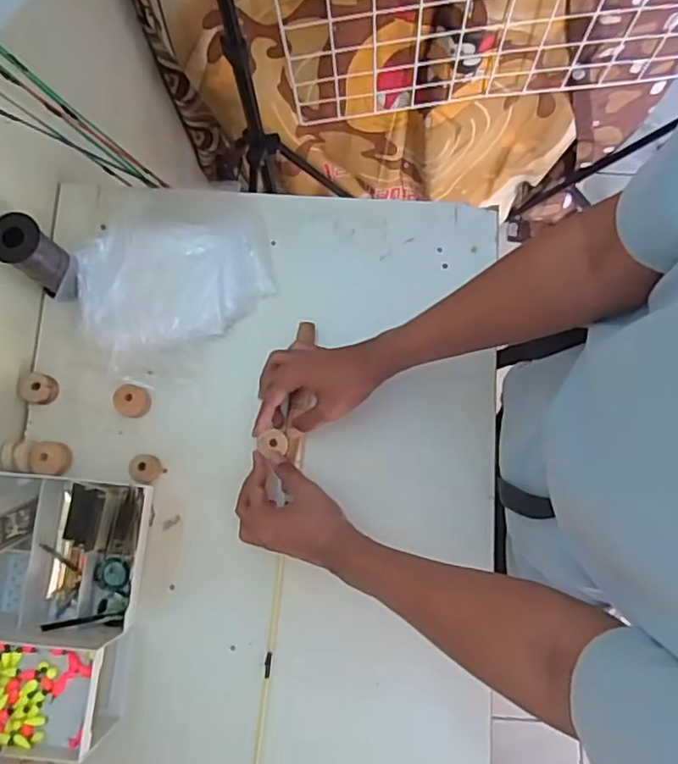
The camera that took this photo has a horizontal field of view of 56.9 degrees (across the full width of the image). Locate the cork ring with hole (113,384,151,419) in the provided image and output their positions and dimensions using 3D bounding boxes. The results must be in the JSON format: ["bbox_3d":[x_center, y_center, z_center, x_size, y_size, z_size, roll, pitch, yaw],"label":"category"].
[{"bbox_3d":[-0.218,0.021,0.659,0.035,0.019,0.033,0,80,0],"label":"cork ring with hole"}]

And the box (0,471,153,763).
[{"bbox_3d":[-0.275,0.204,0.587,0.153,0.097,0.229,7,80,2],"label":"box"}]

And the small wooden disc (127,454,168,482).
[{"bbox_3d":[-0.200,0.090,0.648,0.025,0.024,0.029,-43,82,-7],"label":"small wooden disc"}]

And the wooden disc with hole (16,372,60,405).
[{"bbox_3d":[-0.318,0.007,0.663,0.034,0.022,0.033,0,80,0],"label":"wooden disc with hole"}]

